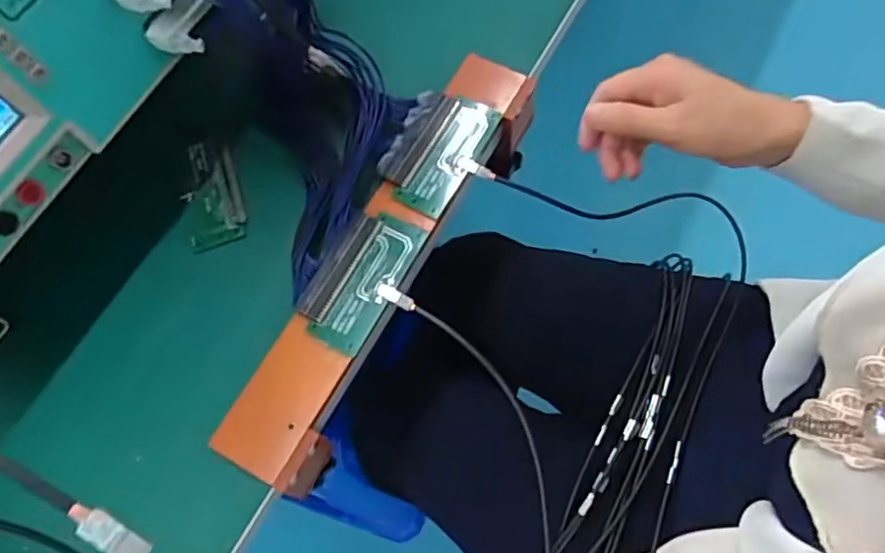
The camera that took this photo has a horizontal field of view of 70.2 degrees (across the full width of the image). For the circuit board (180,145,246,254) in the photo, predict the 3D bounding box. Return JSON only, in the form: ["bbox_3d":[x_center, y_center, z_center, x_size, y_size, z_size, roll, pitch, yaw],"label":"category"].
[{"bbox_3d":[-0.169,-0.062,0.460,0.041,0.013,0.084,-16,68,-3],"label":"circuit board"}]

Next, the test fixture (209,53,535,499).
[{"bbox_3d":[-0.034,-0.016,0.444,0.070,0.047,0.336,27,72,13],"label":"test fixture"}]

